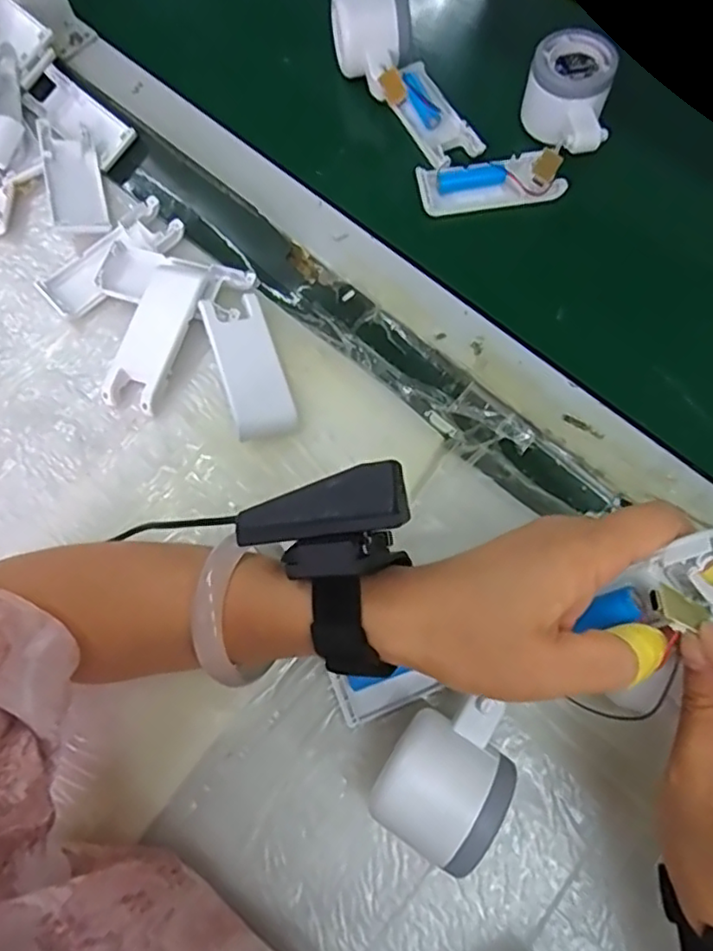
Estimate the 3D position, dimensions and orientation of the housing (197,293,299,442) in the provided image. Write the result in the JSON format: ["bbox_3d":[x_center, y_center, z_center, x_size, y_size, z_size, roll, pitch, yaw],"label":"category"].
[{"bbox_3d":[-0.069,-0.070,0.404,0.039,0.021,0.098,-19,70,-6],"label":"housing"}]

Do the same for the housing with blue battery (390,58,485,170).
[{"bbox_3d":[0.055,-0.281,0.487,0.047,0.013,0.103,-26,71,-8],"label":"housing with blue battery"}]

